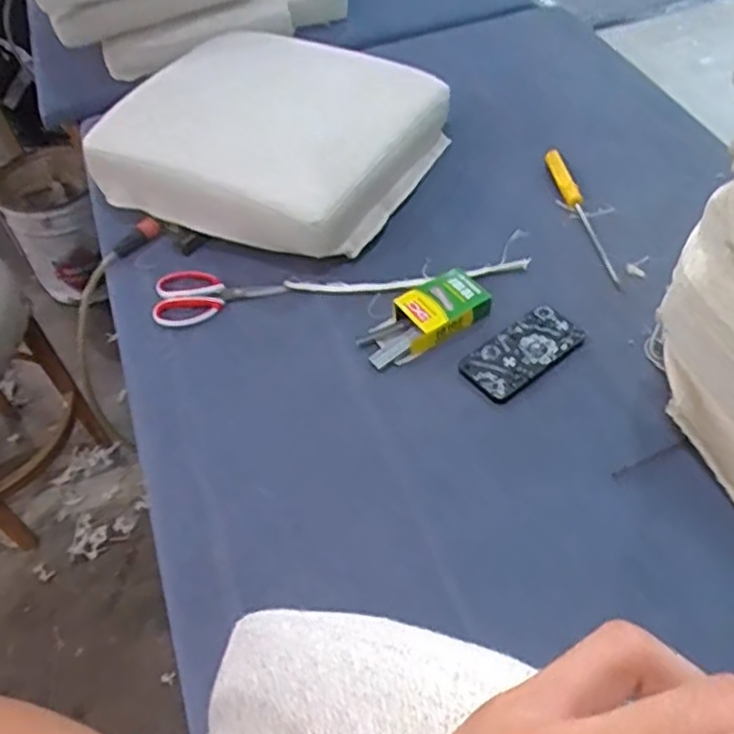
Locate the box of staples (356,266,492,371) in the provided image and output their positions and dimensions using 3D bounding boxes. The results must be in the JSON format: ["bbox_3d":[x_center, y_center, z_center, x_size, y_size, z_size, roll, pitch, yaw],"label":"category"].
[{"bbox_3d":[0.076,-0.066,0.979,0.184,0.042,0.089,-33,56,-5],"label":"box of staples"}]

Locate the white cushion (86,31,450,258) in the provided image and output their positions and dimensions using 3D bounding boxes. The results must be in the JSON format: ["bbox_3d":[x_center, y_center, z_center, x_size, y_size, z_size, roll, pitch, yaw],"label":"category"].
[{"bbox_3d":[-0.157,-0.373,1.151,0.467,0.135,0.413,21,56,19],"label":"white cushion"}]

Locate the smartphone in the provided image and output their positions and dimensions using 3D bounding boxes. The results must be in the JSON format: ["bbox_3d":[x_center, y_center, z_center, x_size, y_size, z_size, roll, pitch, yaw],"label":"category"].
[{"bbox_3d":[0.206,-0.021,0.940,0.171,0.005,0.083,-34,57,-21],"label":"smartphone"}]

